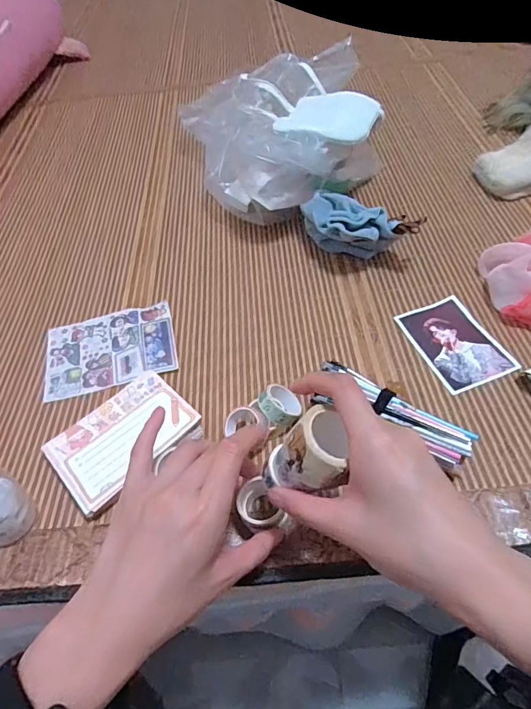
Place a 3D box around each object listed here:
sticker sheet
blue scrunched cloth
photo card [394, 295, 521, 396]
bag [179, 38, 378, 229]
[{"bbox_3d":[-0.167,-0.007,0.472,0.136,0.008,0.100,-15,52,-4],"label":"sticker sheet"},{"bbox_3d":[0.103,-0.144,0.514,0.141,0.060,0.065,22,58,19],"label":"blue scrunched cloth"},{"bbox_3d":[0.190,-0.013,0.442,0.074,0.004,0.107,-19,52,-9],"label":"photo card"},{"bbox_3d":[0.028,-0.320,0.622,0.258,0.115,0.298,-17,54,-8],"label":"bag"}]

